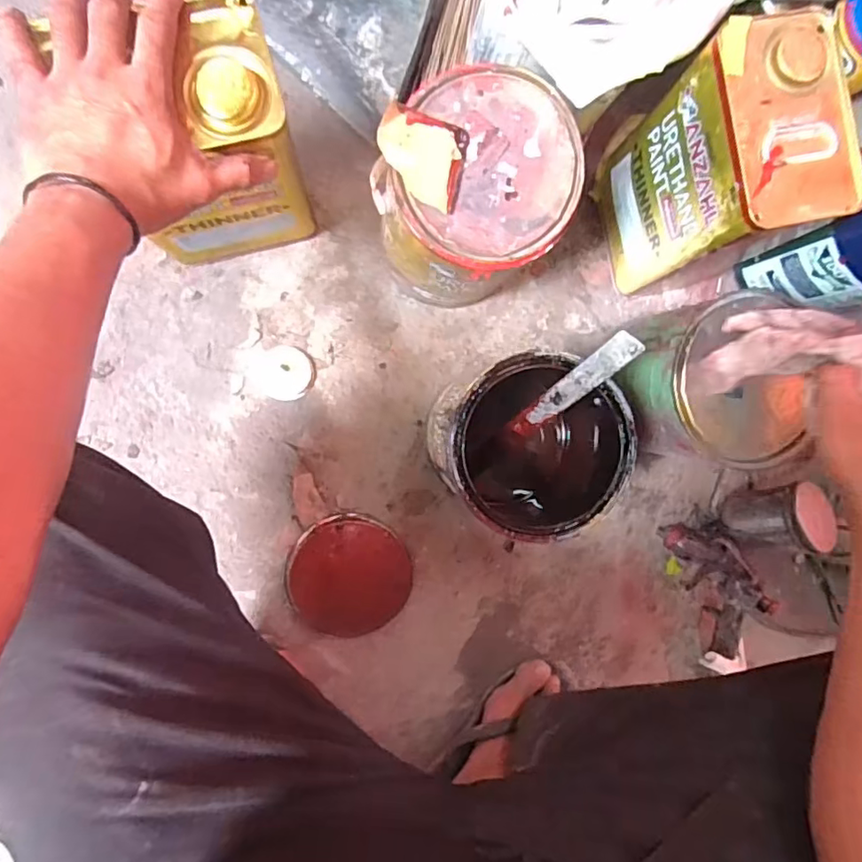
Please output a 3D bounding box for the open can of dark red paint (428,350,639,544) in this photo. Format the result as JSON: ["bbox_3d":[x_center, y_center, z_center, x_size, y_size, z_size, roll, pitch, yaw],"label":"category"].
[{"bbox_3d":[0.091,0.013,0.592,0.173,0.209,0.156,23,89,-8],"label":"open can of dark red paint"}]

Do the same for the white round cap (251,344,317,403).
[{"bbox_3d":[-0.171,-0.067,0.658,0.071,0.009,0.062,8,91,-8],"label":"white round cap"}]

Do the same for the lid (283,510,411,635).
[{"bbox_3d":[-0.096,0.172,0.668,0.141,0.023,0.140,0,92,-7],"label":"lid"}]

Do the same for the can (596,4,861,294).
[{"bbox_3d":[0.270,-0.251,0.563,0.102,0.241,0.159,-14,94,-7],"label":"can"}]

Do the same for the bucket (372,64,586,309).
[{"bbox_3d":[0.032,-0.216,0.560,0.150,0.227,0.151,0,92,-7],"label":"bucket"}]

